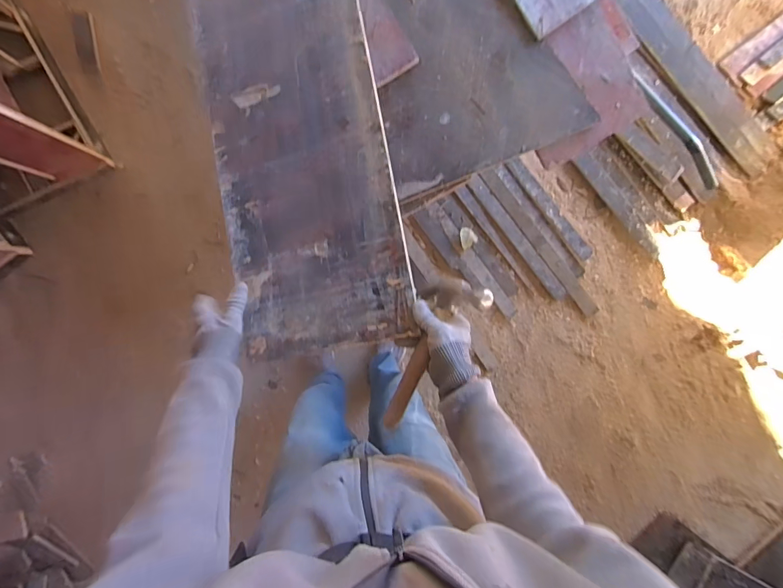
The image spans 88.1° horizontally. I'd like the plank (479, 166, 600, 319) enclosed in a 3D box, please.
[{"bbox_3d":[0.553,-0.189,1.493,0.078,0.036,0.678,-40,94,0],"label":"plank"}]

